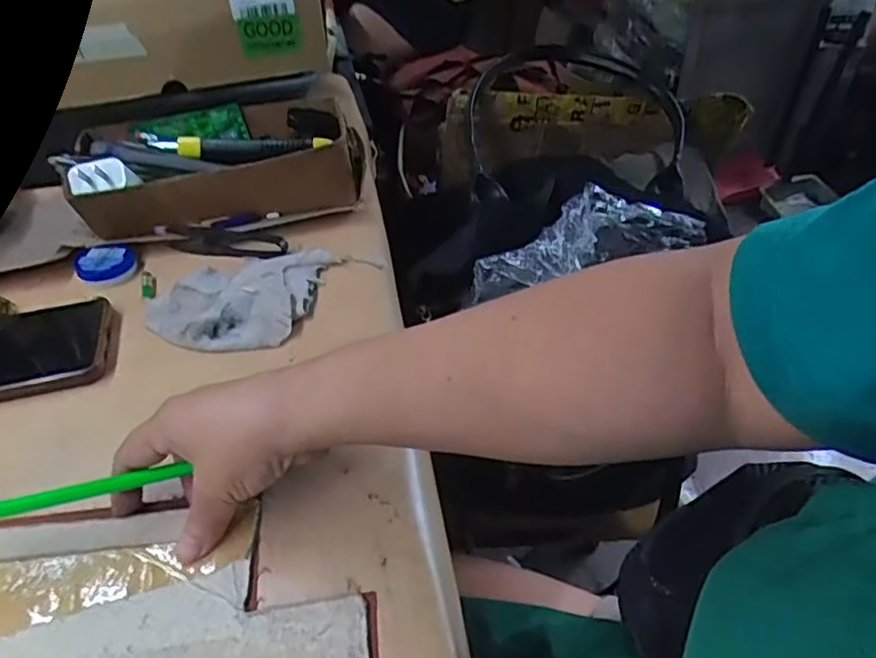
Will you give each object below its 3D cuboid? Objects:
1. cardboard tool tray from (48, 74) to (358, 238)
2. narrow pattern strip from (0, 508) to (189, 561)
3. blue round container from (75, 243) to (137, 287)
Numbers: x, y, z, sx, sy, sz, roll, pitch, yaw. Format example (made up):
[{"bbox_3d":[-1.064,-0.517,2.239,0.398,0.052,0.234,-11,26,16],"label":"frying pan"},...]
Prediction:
[{"bbox_3d":[-0.186,-0.135,0.535,0.233,0.076,0.104,-9,43,-9],"label":"cardboard tool tray"},{"bbox_3d":[-0.189,0.105,0.324,0.114,0.005,0.018,-4,42,-3],"label":"narrow pattern strip"},{"bbox_3d":[-0.257,-0.051,0.490,0.043,0.012,0.039,-11,43,-11],"label":"blue round container"}]

